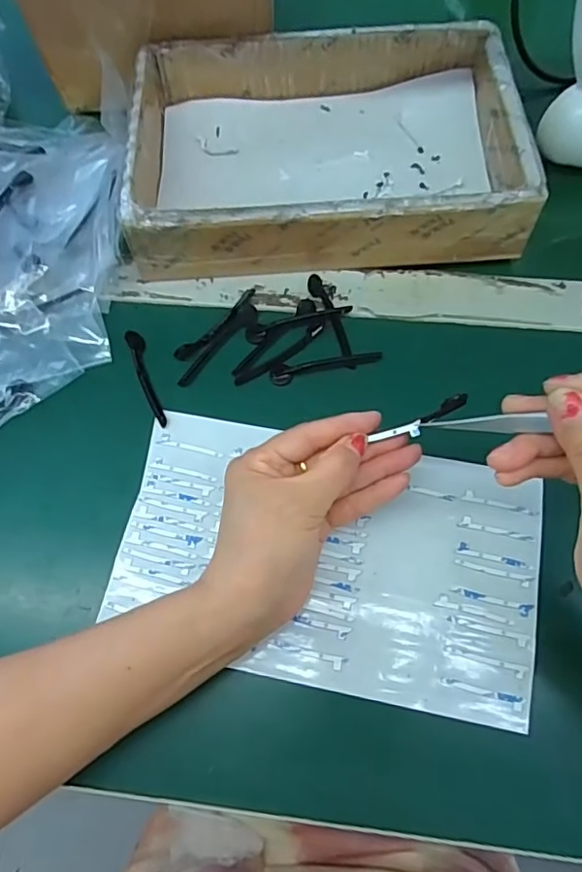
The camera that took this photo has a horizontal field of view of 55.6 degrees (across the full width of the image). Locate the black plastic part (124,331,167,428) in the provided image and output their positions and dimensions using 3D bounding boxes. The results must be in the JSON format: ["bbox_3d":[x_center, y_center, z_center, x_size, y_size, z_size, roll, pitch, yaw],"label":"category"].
[{"bbox_3d":[-0.095,-0.039,0.368,0.011,0.004,0.072,-21,69,-5],"label":"black plastic part"}]

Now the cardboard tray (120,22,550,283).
[{"bbox_3d":[0.022,-0.212,0.390,0.263,0.046,0.178,-3,74,0],"label":"cardboard tray"}]

